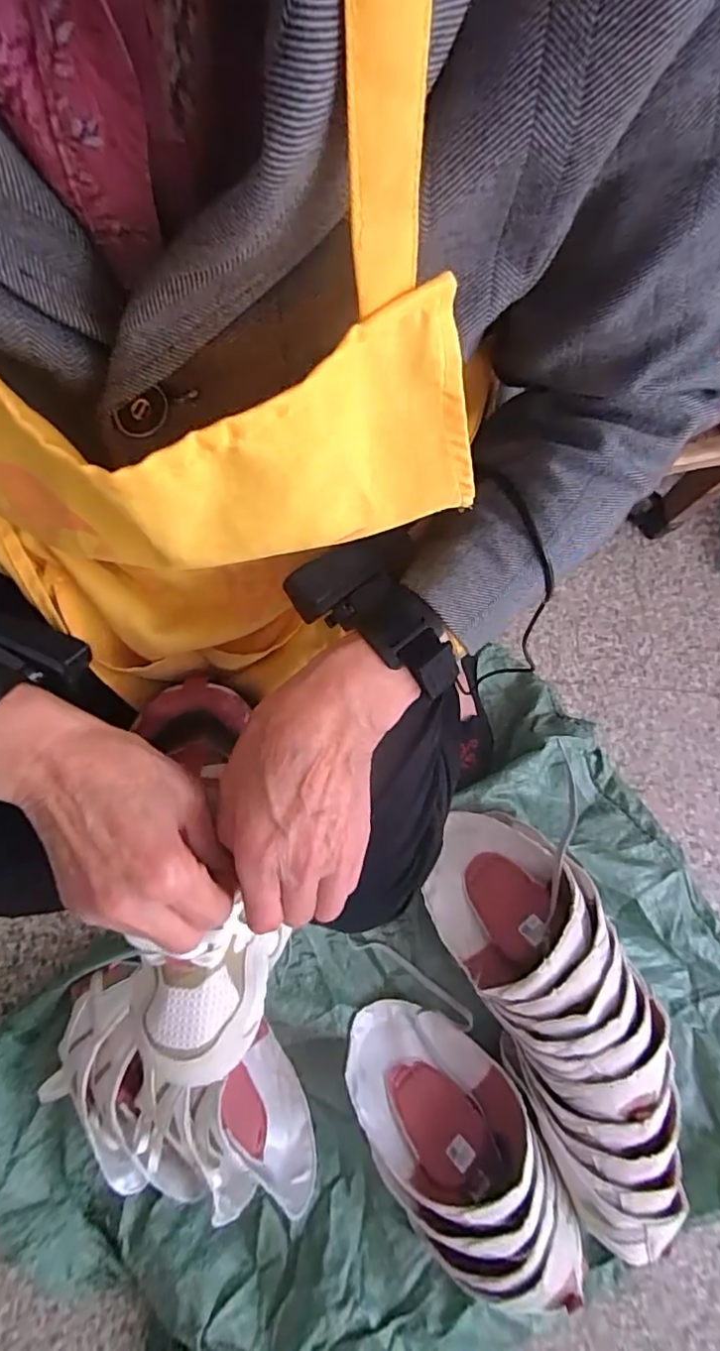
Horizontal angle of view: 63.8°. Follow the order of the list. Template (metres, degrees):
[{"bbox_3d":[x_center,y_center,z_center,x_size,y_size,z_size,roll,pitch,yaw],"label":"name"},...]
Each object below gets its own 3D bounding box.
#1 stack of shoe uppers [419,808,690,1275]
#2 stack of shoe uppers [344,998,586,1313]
[{"bbox_3d":[0.225,0.369,0.631,0.168,0.113,0.401,-26,83,-5],"label":"stack of shoe uppers"},{"bbox_3d":[0.105,0.500,0.619,0.160,0.118,0.282,-30,83,-6],"label":"stack of shoe uppers"}]

